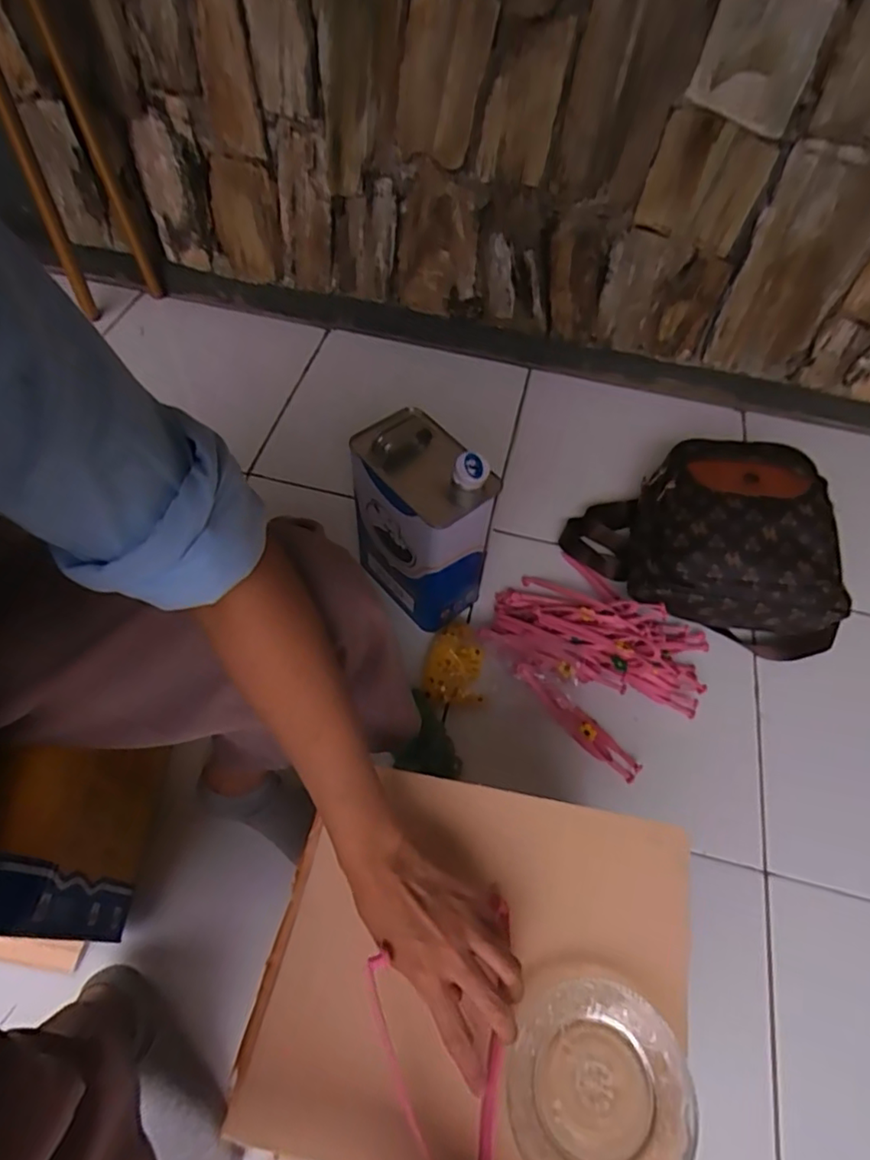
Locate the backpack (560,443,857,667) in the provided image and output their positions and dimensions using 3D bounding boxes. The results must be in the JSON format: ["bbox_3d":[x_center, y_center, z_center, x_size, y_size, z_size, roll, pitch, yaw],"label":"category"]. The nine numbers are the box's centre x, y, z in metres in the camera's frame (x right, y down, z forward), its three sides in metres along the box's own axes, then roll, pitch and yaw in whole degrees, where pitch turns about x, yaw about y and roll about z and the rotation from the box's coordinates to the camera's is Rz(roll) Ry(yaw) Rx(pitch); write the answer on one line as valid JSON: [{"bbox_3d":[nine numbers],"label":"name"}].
[{"bbox_3d":[0.382,-0.070,0.844,0.356,0.148,0.259,14,58,9],"label":"backpack"}]

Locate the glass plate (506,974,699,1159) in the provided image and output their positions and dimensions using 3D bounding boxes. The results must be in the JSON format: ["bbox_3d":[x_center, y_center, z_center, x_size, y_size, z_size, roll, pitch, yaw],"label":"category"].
[{"bbox_3d":[0.104,0.322,0.378,0.112,0.018,0.112,22,59,10],"label":"glass plate"}]

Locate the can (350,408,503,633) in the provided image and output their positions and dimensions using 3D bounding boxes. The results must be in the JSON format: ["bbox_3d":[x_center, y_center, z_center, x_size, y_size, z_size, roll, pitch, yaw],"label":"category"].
[{"bbox_3d":[-0.015,-0.070,0.749,0.111,0.241,0.164,-32,65,-21],"label":"can"}]

